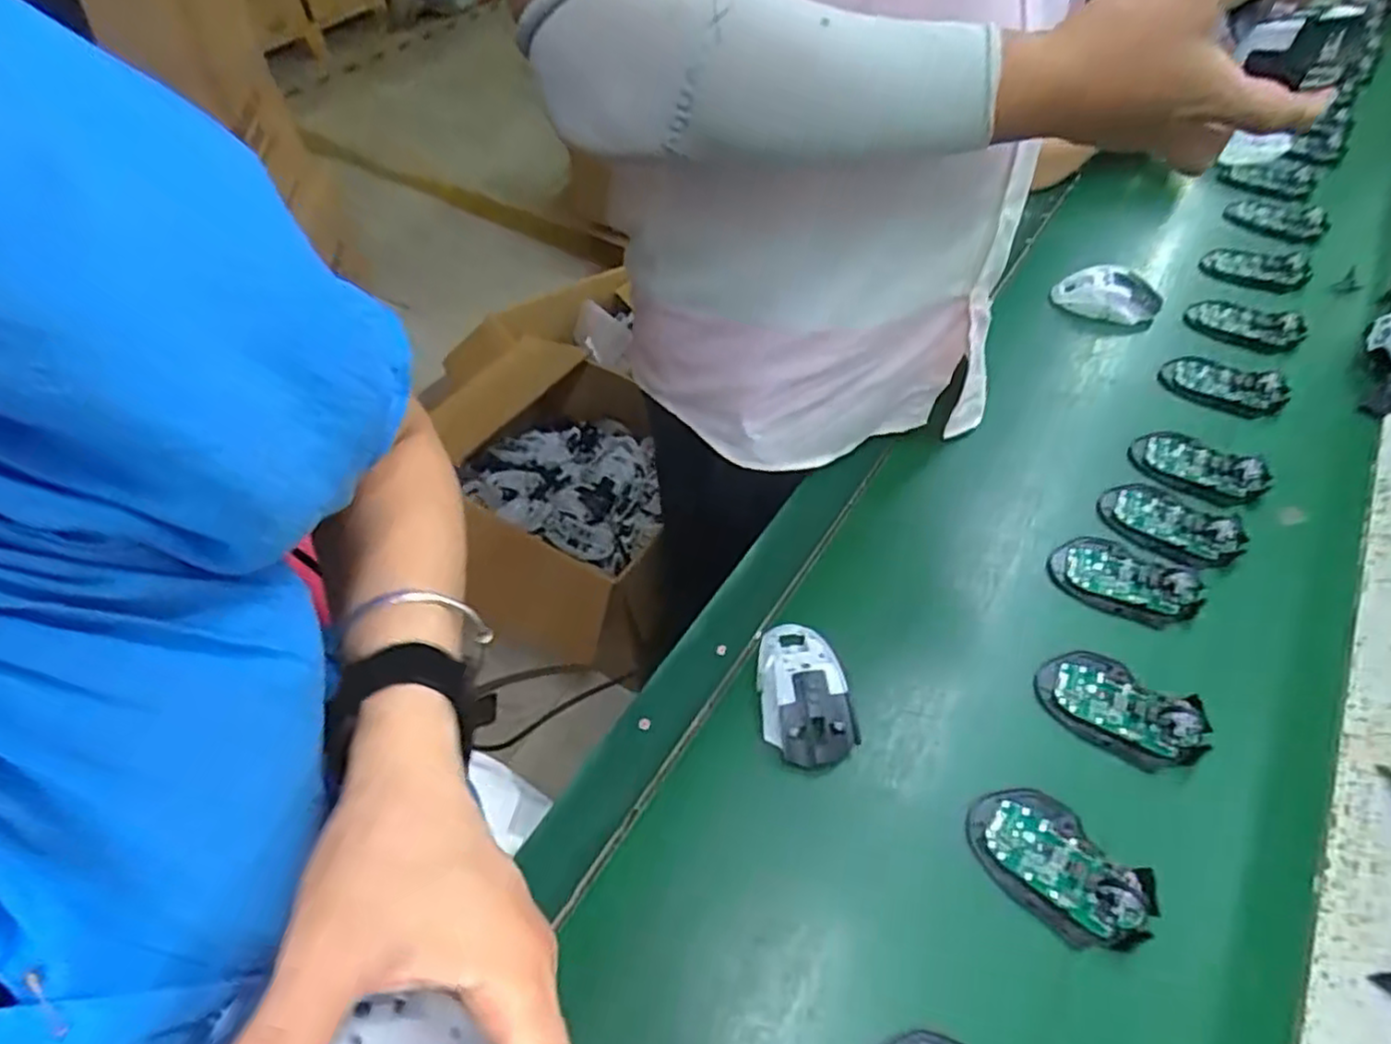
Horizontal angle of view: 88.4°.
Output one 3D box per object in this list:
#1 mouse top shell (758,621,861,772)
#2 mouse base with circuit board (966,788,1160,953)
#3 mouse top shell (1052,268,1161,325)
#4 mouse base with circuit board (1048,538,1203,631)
[{"bbox_3d":[0.082,0.128,0.551,0.069,0.036,0.115,-8,53,-5],"label":"mouse top shell"},{"bbox_3d":[0.242,0.227,0.475,0.073,0.027,0.113,-33,57,-22],"label":"mouse base with circuit board"},{"bbox_3d":[0.494,-0.274,0.858,0.116,0.031,0.060,16,55,10],"label":"mouse top shell"},{"bbox_3d":[0.373,0.046,0.617,0.117,0.021,0.071,20,55,18],"label":"mouse base with circuit board"}]

